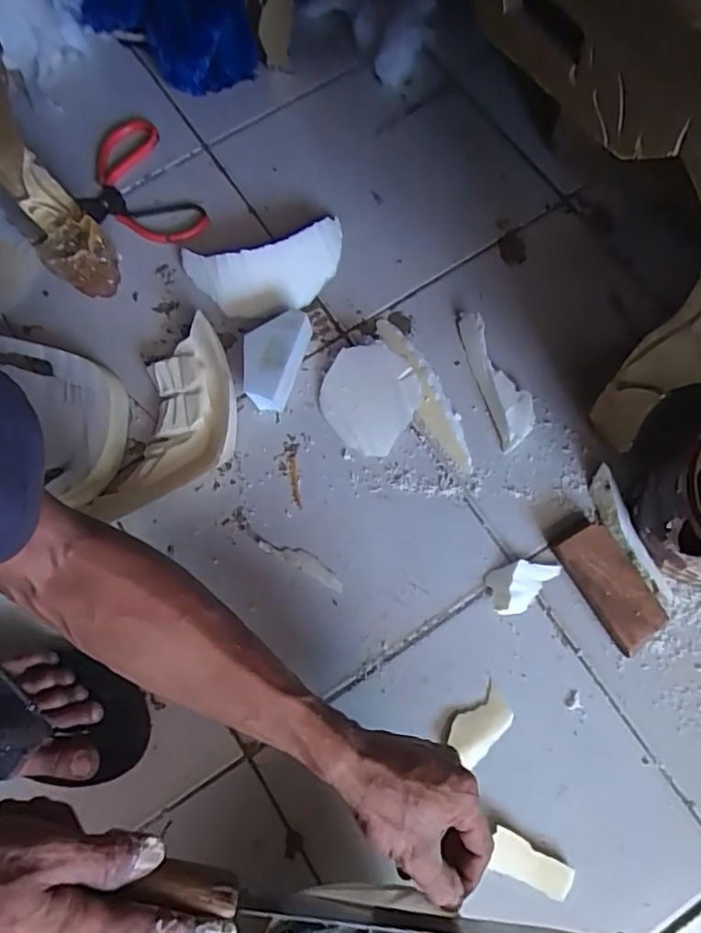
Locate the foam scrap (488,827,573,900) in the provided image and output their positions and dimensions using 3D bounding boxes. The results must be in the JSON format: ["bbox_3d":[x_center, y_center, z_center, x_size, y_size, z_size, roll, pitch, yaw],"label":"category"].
[{"bbox_3d":[0.151,0.334,0.492,0.068,0.004,0.033,19,76,7],"label":"foam scrap"}]

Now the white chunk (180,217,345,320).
[{"bbox_3d":[-0.089,-0.207,0.636,0.173,0.050,0.095,-14,75,-2],"label":"white chunk"}]

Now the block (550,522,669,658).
[{"bbox_3d":[0.238,0.110,0.543,0.052,0.028,0.113,-29,76,-6],"label":"block"}]

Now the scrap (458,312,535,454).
[{"bbox_3d":[0.151,-0.092,0.599,0.040,0.024,0.144,-17,75,-3],"label":"scrap"}]

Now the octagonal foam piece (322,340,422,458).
[{"bbox_3d":[0.018,-0.072,0.595,0.101,0.009,0.098,42,104,20],"label":"octagonal foam piece"}]

